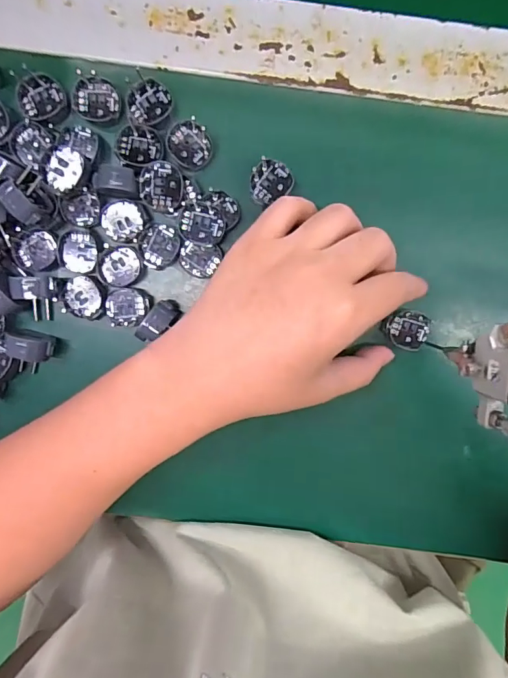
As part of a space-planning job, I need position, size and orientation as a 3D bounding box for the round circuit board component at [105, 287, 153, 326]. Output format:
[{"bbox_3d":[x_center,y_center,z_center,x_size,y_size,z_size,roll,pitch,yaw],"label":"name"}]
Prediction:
[{"bbox_3d":[-0.082,-0.020,0.292,0.028,0.007,0.024,9,98,-1],"label":"round circuit board component"}]

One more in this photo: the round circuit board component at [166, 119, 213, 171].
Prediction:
[{"bbox_3d":[-0.040,-0.120,0.278,0.028,0.006,0.027,0,98,0],"label":"round circuit board component"}]

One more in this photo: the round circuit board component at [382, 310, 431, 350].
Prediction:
[{"bbox_3d":[0.101,-0.006,0.292,0.027,0.004,0.029,0,98,0],"label":"round circuit board component"}]

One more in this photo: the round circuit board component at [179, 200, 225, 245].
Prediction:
[{"bbox_3d":[-0.031,-0.070,0.273,0.025,0.007,0.027,0,86,3],"label":"round circuit board component"}]

